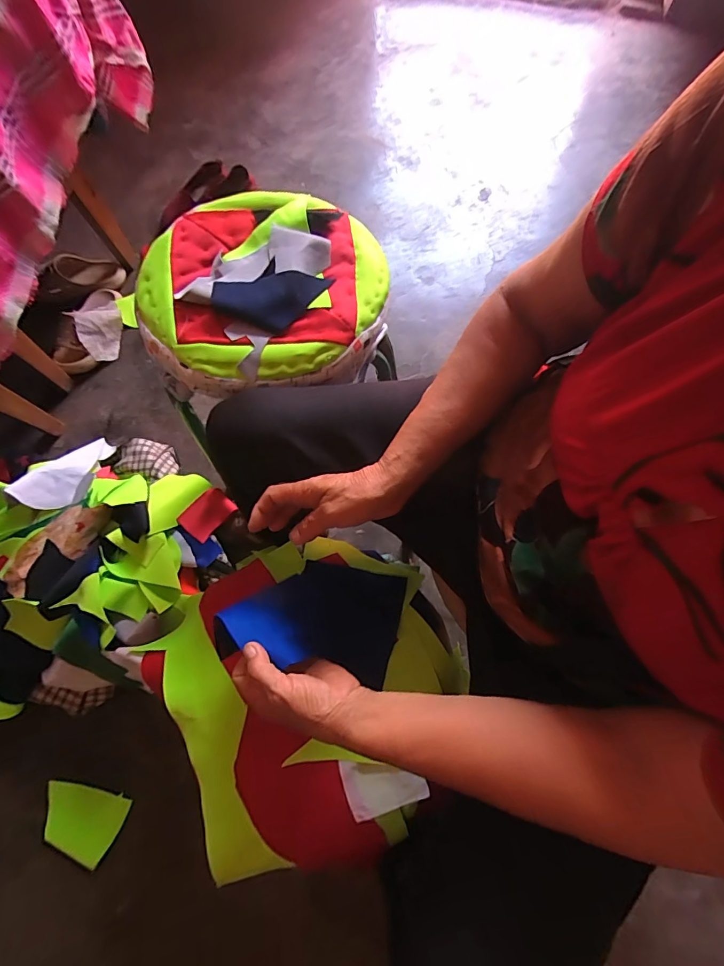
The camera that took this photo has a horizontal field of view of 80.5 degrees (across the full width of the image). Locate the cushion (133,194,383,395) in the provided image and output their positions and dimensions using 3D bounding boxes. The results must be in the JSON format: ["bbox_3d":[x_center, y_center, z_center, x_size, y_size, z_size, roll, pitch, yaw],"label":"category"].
[{"bbox_3d":[-0.116,-0.232,0.502,0.280,0.062,0.261,0,65,0],"label":"cushion"}]

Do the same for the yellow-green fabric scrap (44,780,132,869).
[{"bbox_3d":[-0.466,0.549,0.706,0.141,0.007,0.093,21,73,8],"label":"yellow-green fabric scrap"}]

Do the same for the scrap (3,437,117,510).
[{"bbox_3d":[-0.521,-0.019,0.772,0.074,0.054,0.192,18,42,8],"label":"scrap"}]

